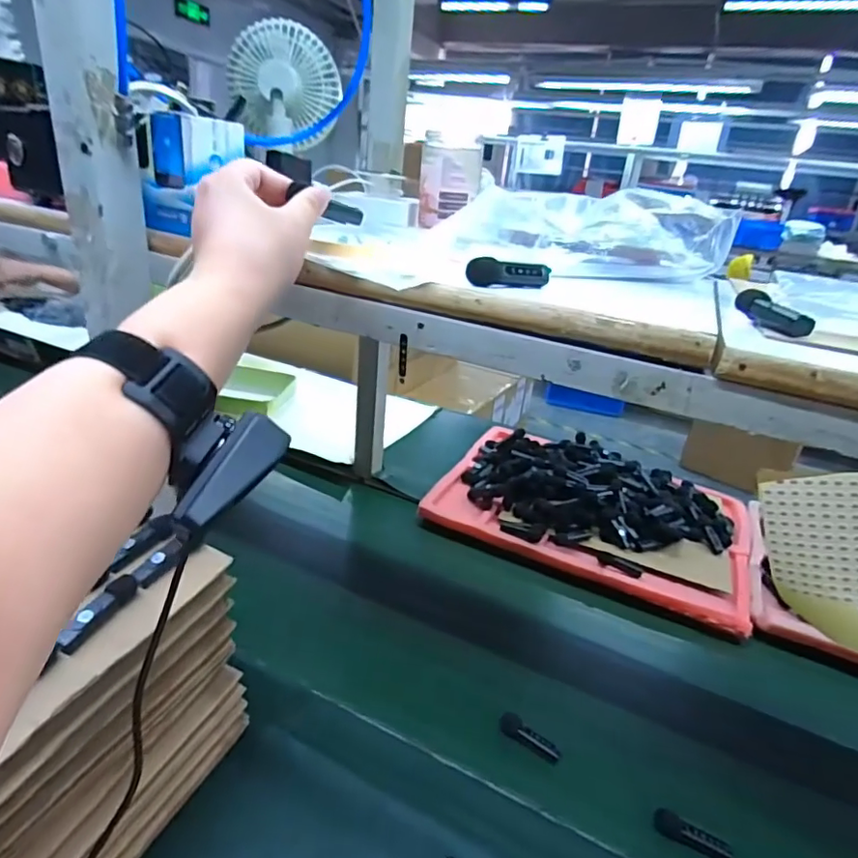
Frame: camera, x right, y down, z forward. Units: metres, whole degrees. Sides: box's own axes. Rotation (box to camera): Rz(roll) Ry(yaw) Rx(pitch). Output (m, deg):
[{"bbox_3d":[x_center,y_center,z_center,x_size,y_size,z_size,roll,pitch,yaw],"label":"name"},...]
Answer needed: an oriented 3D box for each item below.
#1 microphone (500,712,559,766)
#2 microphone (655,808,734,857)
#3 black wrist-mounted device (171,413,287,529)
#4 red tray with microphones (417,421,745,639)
[{"bbox_3d":[0.105,0.320,0.564,0.064,0.017,0.019,18,27,22],"label":"microphone"},{"bbox_3d":[0.242,0.372,0.496,0.064,0.018,0.020,19,27,24],"label":"microphone"},{"bbox_3d":[-0.102,0.023,0.282,0.017,0.023,0.068,20,58,26],"label":"black wrist-mounted device"},{"bbox_3d":[0.275,0.123,0.932,0.498,0.083,0.336,17,26,19],"label":"red tray with microphones"}]

